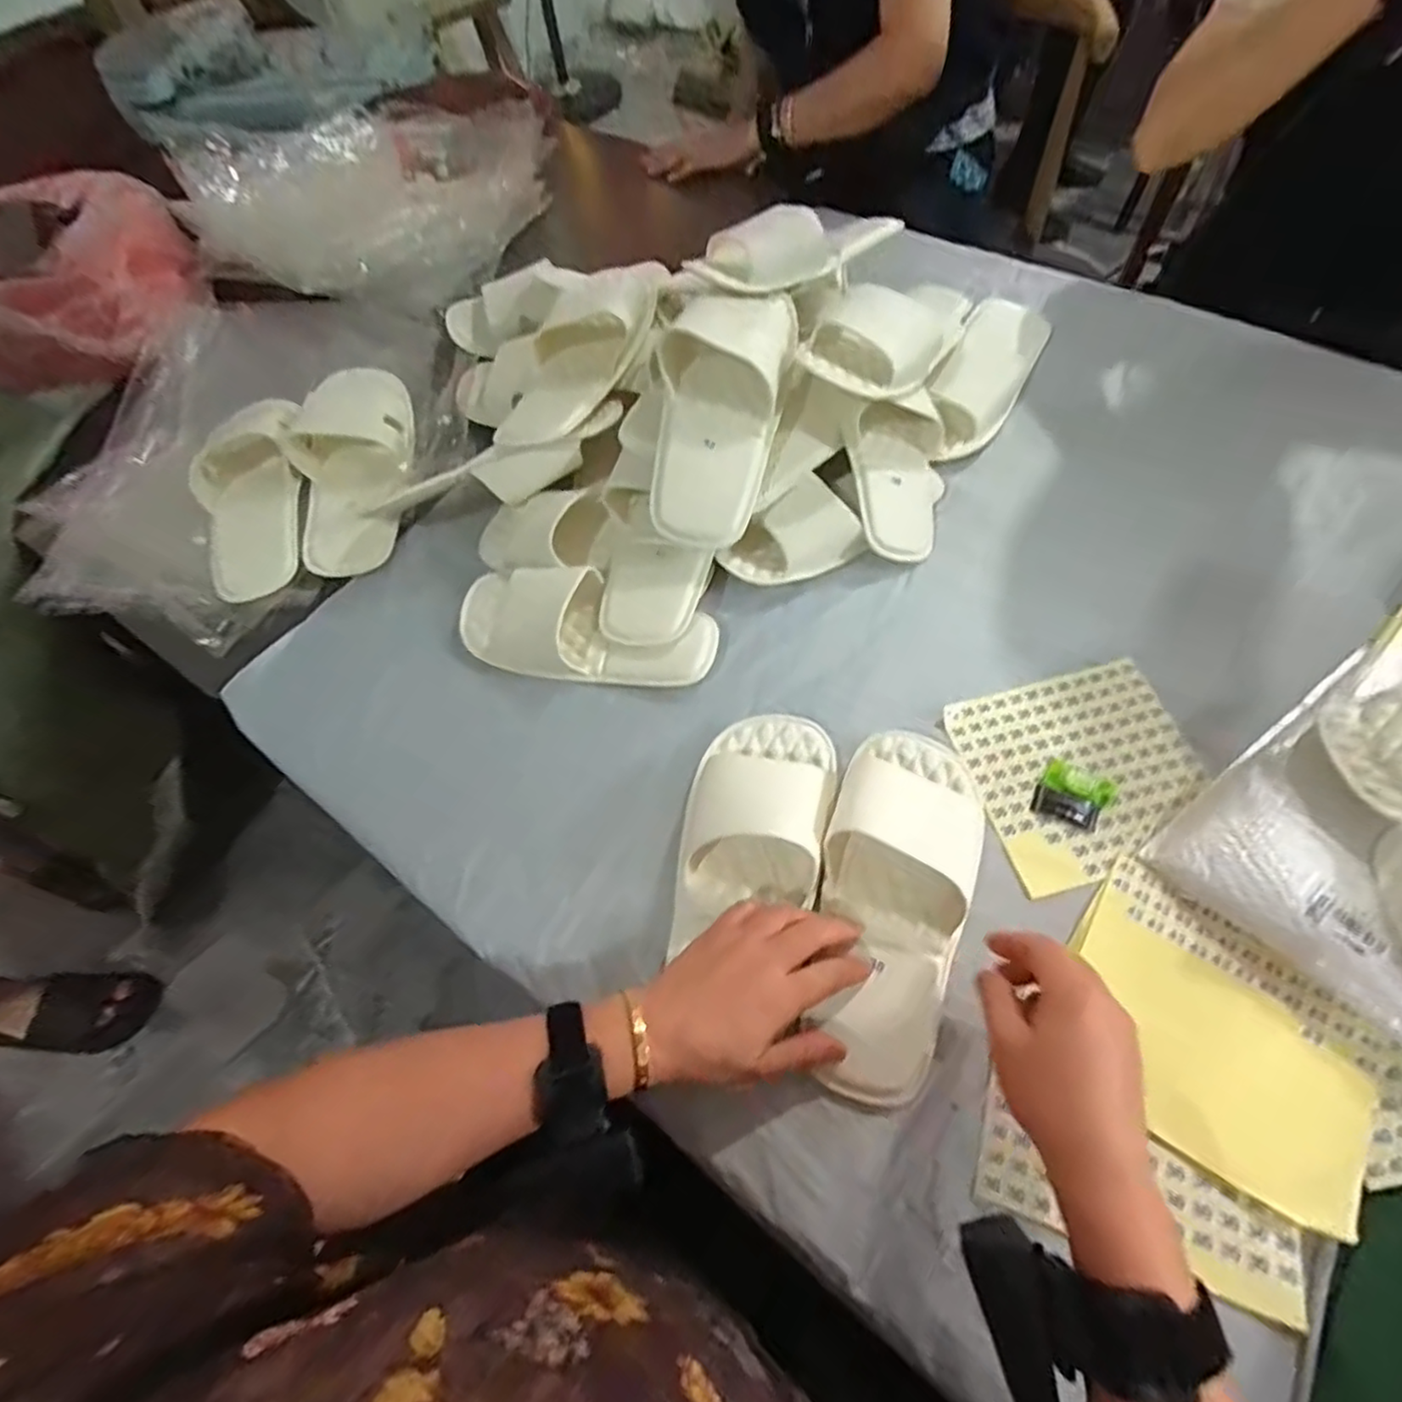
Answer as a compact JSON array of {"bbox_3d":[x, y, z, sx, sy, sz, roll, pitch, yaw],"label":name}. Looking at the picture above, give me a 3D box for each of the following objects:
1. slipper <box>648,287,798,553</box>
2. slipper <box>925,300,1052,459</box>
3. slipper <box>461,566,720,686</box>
[{"bbox_3d":[0.015,-0.256,0.595,0.108,0.059,0.244,9,81,8],"label":"slipper"},{"bbox_3d":[0.302,-0.354,0.710,0.084,0.054,0.268,23,67,16],"label":"slipper"},{"bbox_3d":[-0.104,-0.068,0.607,0.243,0.055,0.099,6,63,8],"label":"slipper"}]

